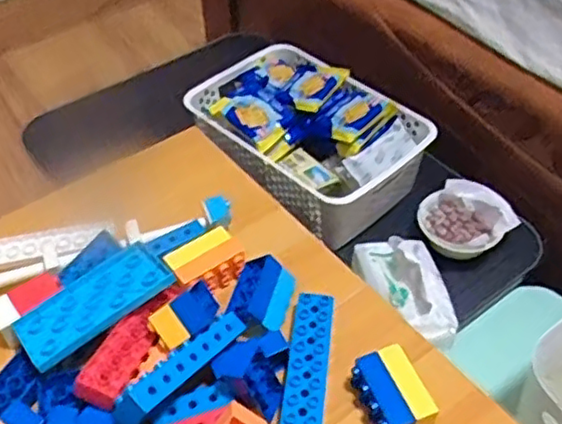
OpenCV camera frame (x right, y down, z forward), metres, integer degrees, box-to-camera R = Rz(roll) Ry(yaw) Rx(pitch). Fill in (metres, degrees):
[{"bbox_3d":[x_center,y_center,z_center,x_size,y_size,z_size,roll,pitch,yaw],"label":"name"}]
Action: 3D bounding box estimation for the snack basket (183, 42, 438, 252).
[{"bbox_3d":[0.029,-0.115,0.927,0.224,0.108,0.323,-34,55,-27],"label":"snack basket"}]

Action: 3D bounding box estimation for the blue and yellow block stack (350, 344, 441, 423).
[{"bbox_3d":[0.086,0.143,0.517,0.045,0.029,0.067,-19,49,-16],"label":"blue and yellow block stack"}]

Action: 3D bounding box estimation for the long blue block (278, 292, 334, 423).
[{"bbox_3d":[0.022,0.123,0.545,0.034,0.017,0.127,5,47,6],"label":"long blue block"}]

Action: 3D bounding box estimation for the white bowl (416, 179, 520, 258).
[{"bbox_3d":[0.235,0.010,0.866,0.113,0.036,0.111,-35,55,-28],"label":"white bowl"}]

